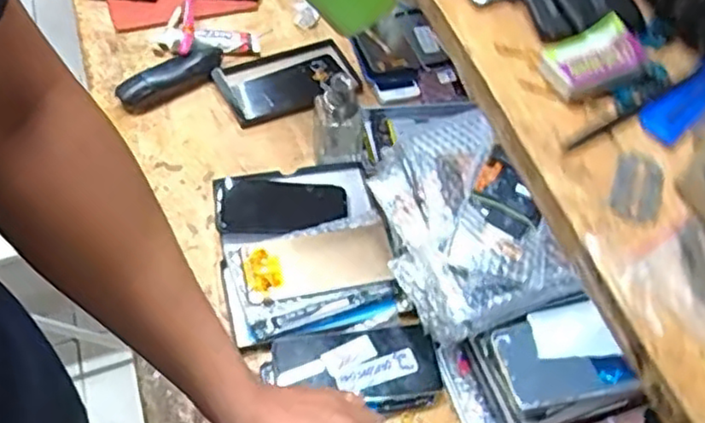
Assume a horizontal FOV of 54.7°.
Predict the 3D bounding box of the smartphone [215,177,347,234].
[{"bbox_3d":[-0.081,-0.006,0.780,0.146,0.011,0.077,0,54,-4],"label":"smartphone"}]

